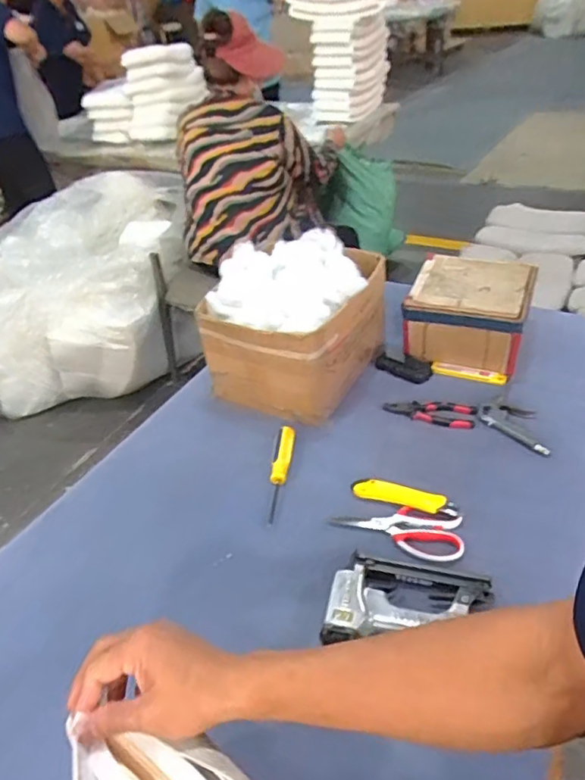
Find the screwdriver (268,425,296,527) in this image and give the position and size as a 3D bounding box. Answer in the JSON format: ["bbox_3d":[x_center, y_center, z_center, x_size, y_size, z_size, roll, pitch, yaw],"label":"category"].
[{"bbox_3d":[-0.020,0.130,0.901,0.035,0.035,0.188,0,38,9],"label":"screwdriver"}]

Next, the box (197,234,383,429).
[{"bbox_3d":[0.003,-0.124,1.051,0.276,0.236,0.281,12,41,23],"label":"box"}]

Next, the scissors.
[{"bbox_3d":[0.148,0.197,0.805,0.185,0.019,0.075,9,40,20],"label":"scissors"}]

